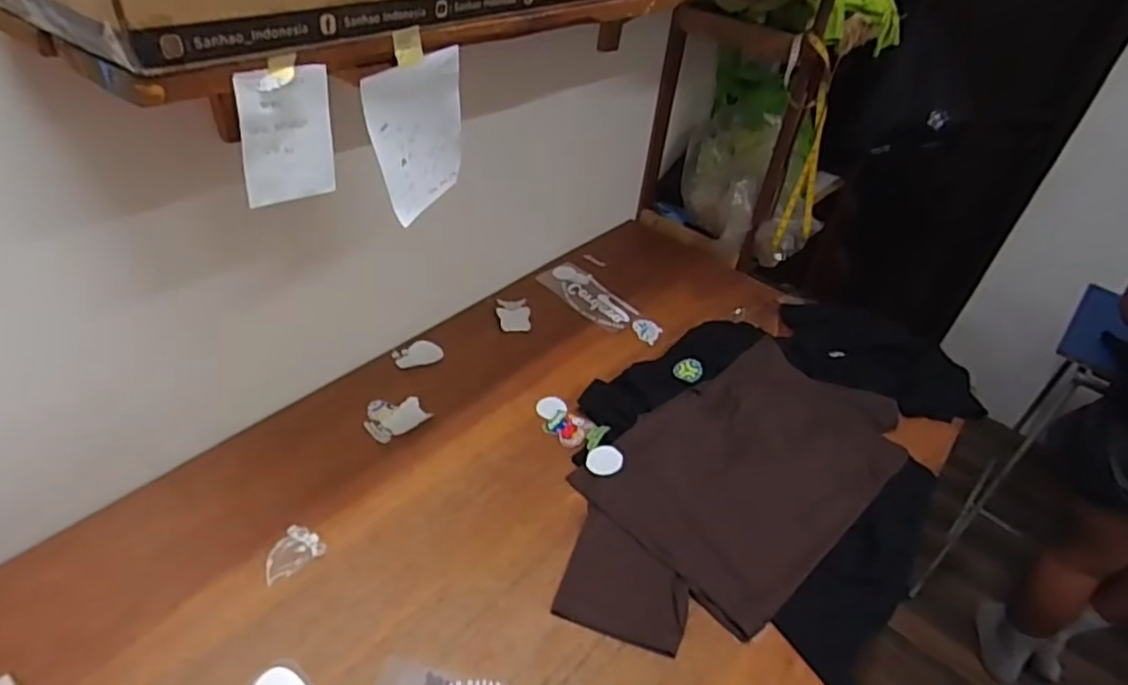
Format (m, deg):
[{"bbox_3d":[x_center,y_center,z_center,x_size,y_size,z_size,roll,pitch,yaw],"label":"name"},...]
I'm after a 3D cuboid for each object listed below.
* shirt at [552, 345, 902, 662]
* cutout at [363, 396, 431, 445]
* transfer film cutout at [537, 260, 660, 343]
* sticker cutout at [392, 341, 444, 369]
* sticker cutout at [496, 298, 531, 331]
[{"bbox_3d":[0.278,0.216,1.055,0.700,0.038,0.345,-30,53,-35],"label":"shirt"},{"bbox_3d":[-0.290,0.125,1.107,0.102,0.007,0.088,-24,50,-31],"label":"cutout"},{"bbox_3d":[0.073,-0.086,1.432,0.119,0.009,0.322,-22,48,-31],"label":"transfer film cutout"},{"bbox_3d":[-0.278,0.022,1.234,0.088,0.006,0.062,-15,52,-20],"label":"sticker cutout"},{"bbox_3d":[-0.105,-0.060,1.352,0.067,0.004,0.109,1,41,-7],"label":"sticker cutout"}]

